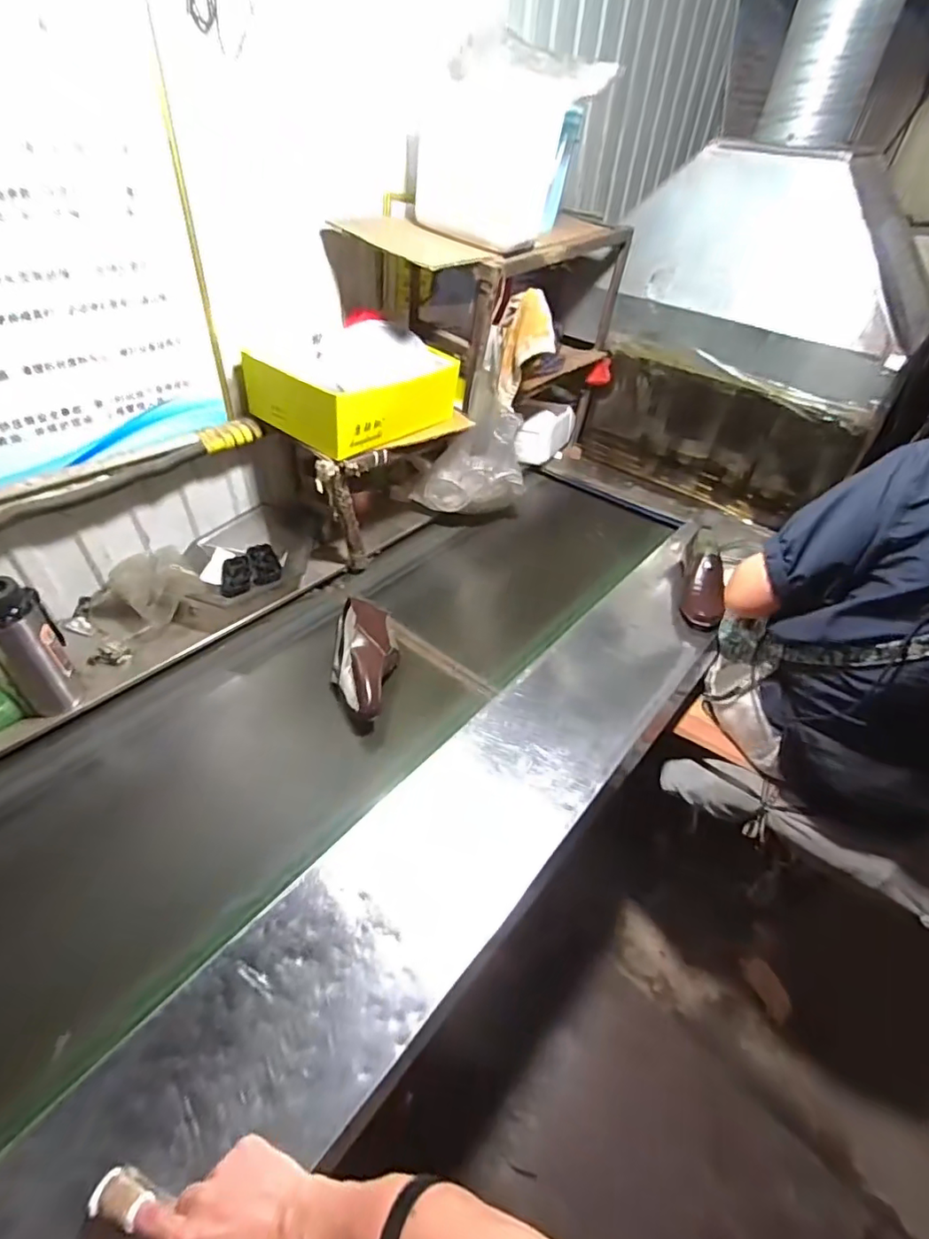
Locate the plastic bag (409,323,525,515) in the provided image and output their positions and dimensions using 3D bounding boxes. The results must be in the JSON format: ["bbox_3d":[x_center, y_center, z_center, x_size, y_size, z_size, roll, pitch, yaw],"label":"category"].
[{"bbox_3d":[0.021,-0.427,1.252,0.252,0.366,0.127,6,43,1],"label":"plastic bag"}]

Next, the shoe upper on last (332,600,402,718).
[{"bbox_3d":[-0.178,0.073,0.977,0.116,0.109,0.254,-4,44,-10],"label":"shoe upper on last"}]

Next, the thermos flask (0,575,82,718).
[{"bbox_3d":[-0.678,0.049,0.854,0.088,0.243,0.074,-32,54,-33],"label":"thermos flask"}]

